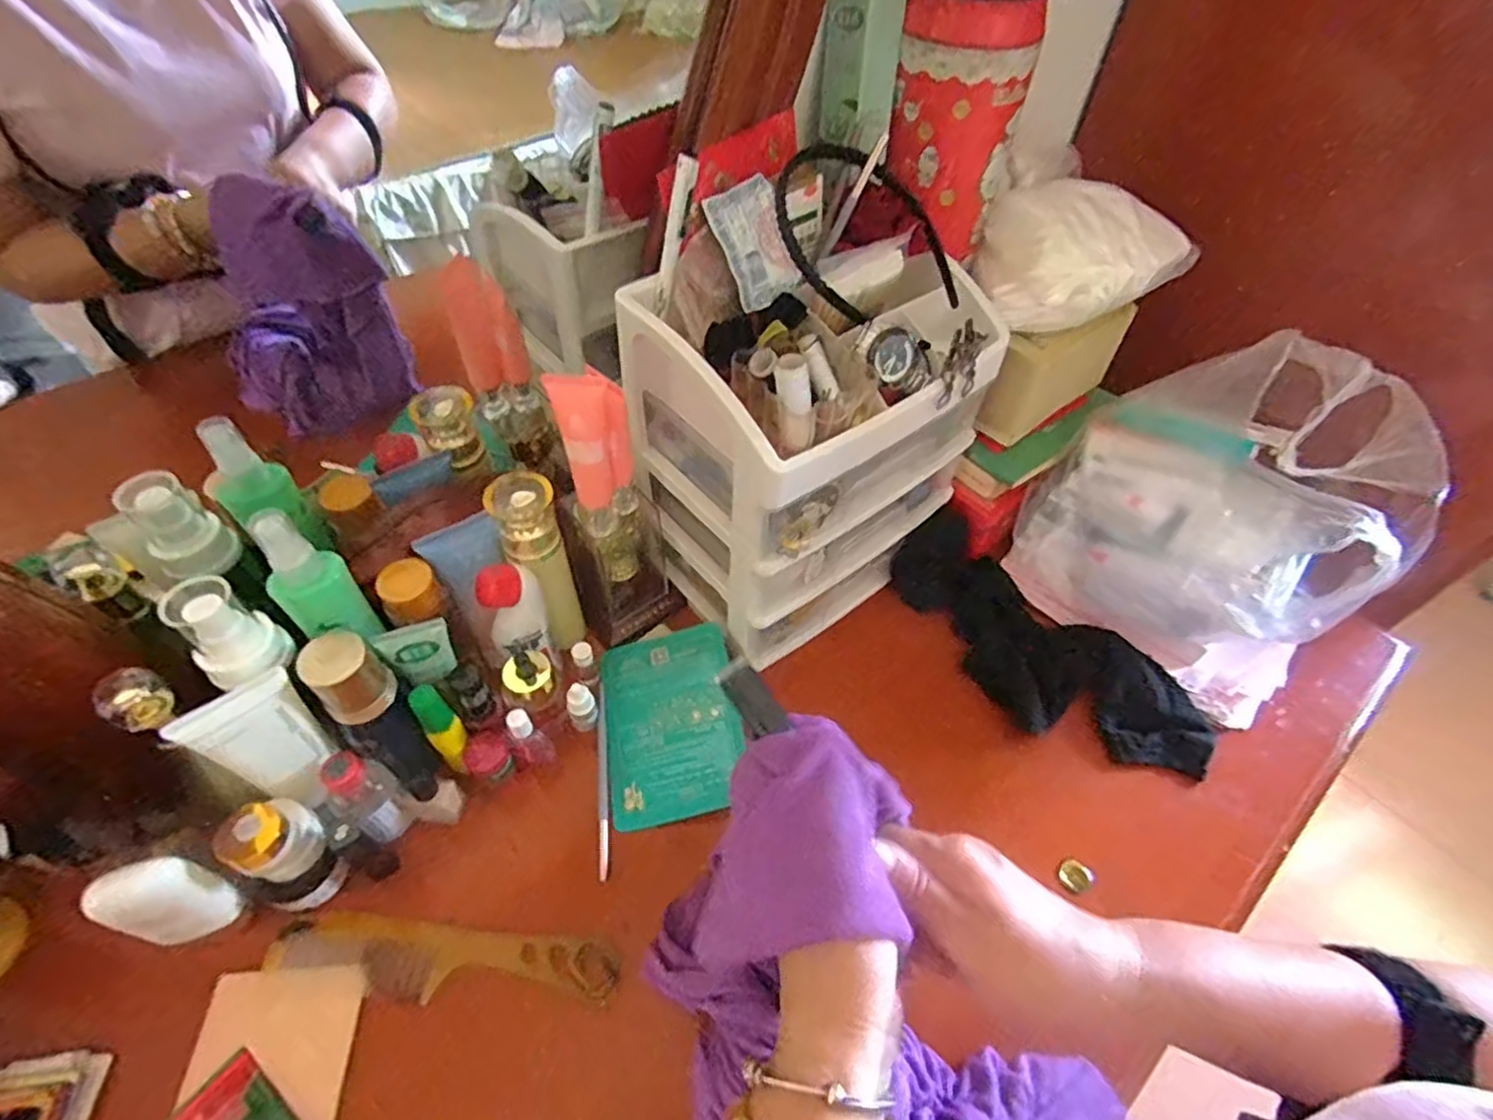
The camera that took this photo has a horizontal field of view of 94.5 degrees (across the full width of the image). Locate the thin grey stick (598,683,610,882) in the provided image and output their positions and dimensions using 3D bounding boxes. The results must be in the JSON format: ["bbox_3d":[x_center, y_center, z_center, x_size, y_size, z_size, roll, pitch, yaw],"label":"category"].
[{"bbox_3d":[-0.106,0.160,0.512,0.008,0.013,0.141,-4,52,-6],"label":"thin grey stick"}]

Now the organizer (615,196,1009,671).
[{"bbox_3d":[0.050,-0.104,0.540,0.229,0.285,0.168,-34,61,-26],"label":"organizer"}]

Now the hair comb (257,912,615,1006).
[{"bbox_3d":[-0.192,0.256,0.441,0.217,0.007,0.043,5,52,0],"label":"hair comb"}]

